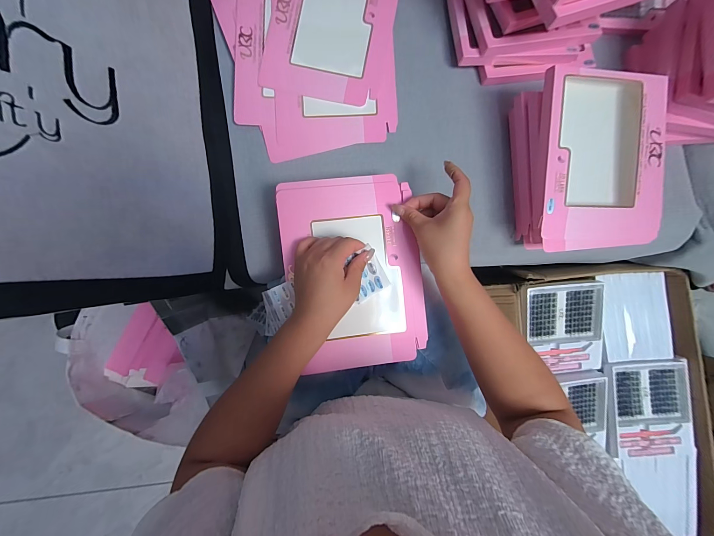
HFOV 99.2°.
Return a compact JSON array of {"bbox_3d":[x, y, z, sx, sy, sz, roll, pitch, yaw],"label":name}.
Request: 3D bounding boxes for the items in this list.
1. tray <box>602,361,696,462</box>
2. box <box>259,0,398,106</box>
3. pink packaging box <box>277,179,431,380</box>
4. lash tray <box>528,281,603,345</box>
[{"bbox_3d":[0.561,0.278,0.584,0.160,0.017,0.190,-3,89,-4],"label":"tray"},{"bbox_3d":[-0.036,-0.361,0.443,0.173,0.007,0.230,11,88,-3],"label":"box"},{"bbox_3d":[-0.003,0.007,0.396,0.172,0.020,0.247,-6,89,-4],"label":"pink packaging box"},{"bbox_3d":[0.400,0.087,0.584,0.154,0.018,0.111,-3,89,-4],"label":"lash tray"}]

